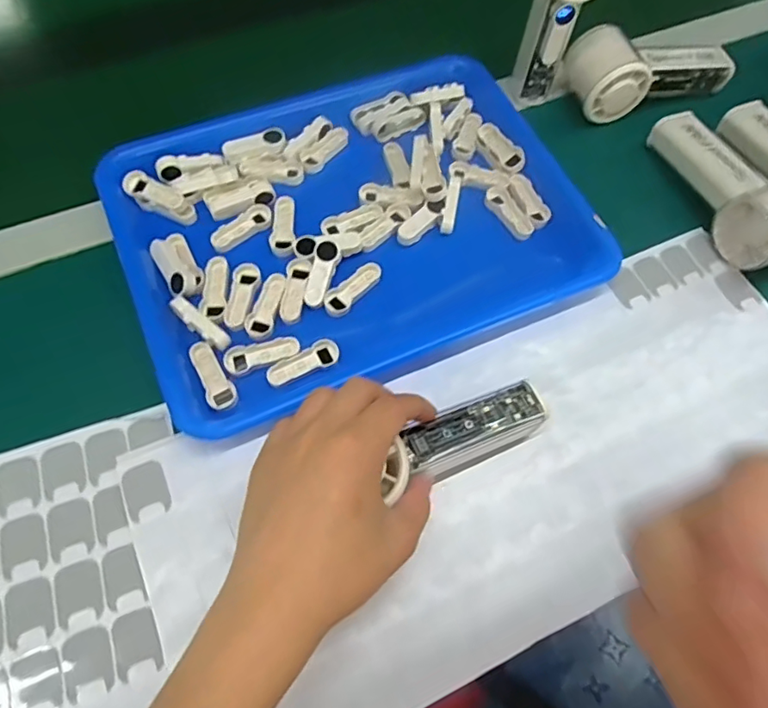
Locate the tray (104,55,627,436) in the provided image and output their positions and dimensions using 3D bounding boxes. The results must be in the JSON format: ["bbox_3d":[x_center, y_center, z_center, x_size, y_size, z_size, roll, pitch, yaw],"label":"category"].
[{"bbox_3d":[-0.026,-0.109,0.413,0.329,0.040,0.249,-22,68,-12],"label":"tray"}]

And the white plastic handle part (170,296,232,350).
[{"bbox_3d":[-0.125,-0.021,0.364,0.047,0.013,0.013,37,69,14],"label":"white plastic handle part"}]

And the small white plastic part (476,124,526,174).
[{"bbox_3d":[0.095,-0.170,0.446,0.018,0.015,0.050,-33,70,-16],"label":"small white plastic part"}]

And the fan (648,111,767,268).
[{"bbox_3d":[0.282,-0.138,0.428,0.061,0.054,0.156,-16,66,-9],"label":"fan"}]

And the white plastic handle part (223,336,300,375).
[{"bbox_3d":[-0.083,0.000,0.364,0.050,0.005,0.017,-14,66,-9],"label":"white plastic handle part"}]

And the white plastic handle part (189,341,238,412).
[{"bbox_3d":[-0.114,0.016,0.359,0.018,0.012,0.051,-27,69,-14],"label":"white plastic handle part"}]

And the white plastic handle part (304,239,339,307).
[{"bbox_3d":[-0.045,-0.059,0.386,0.017,0.006,0.051,12,79,5],"label":"white plastic handle part"}]

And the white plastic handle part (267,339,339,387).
[{"bbox_3d":[-0.055,0.005,0.364,0.051,0.006,0.015,-27,69,-14],"label":"white plastic handle part"}]

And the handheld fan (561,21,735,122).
[{"bbox_3d":[0.236,-0.262,0.480,0.147,0.049,0.067,-17,67,-10],"label":"handheld fan"}]

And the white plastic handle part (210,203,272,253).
[{"bbox_3d":[-0.108,-0.096,0.407,0.052,0.004,0.019,-41,73,-19],"label":"white plastic handle part"}]

